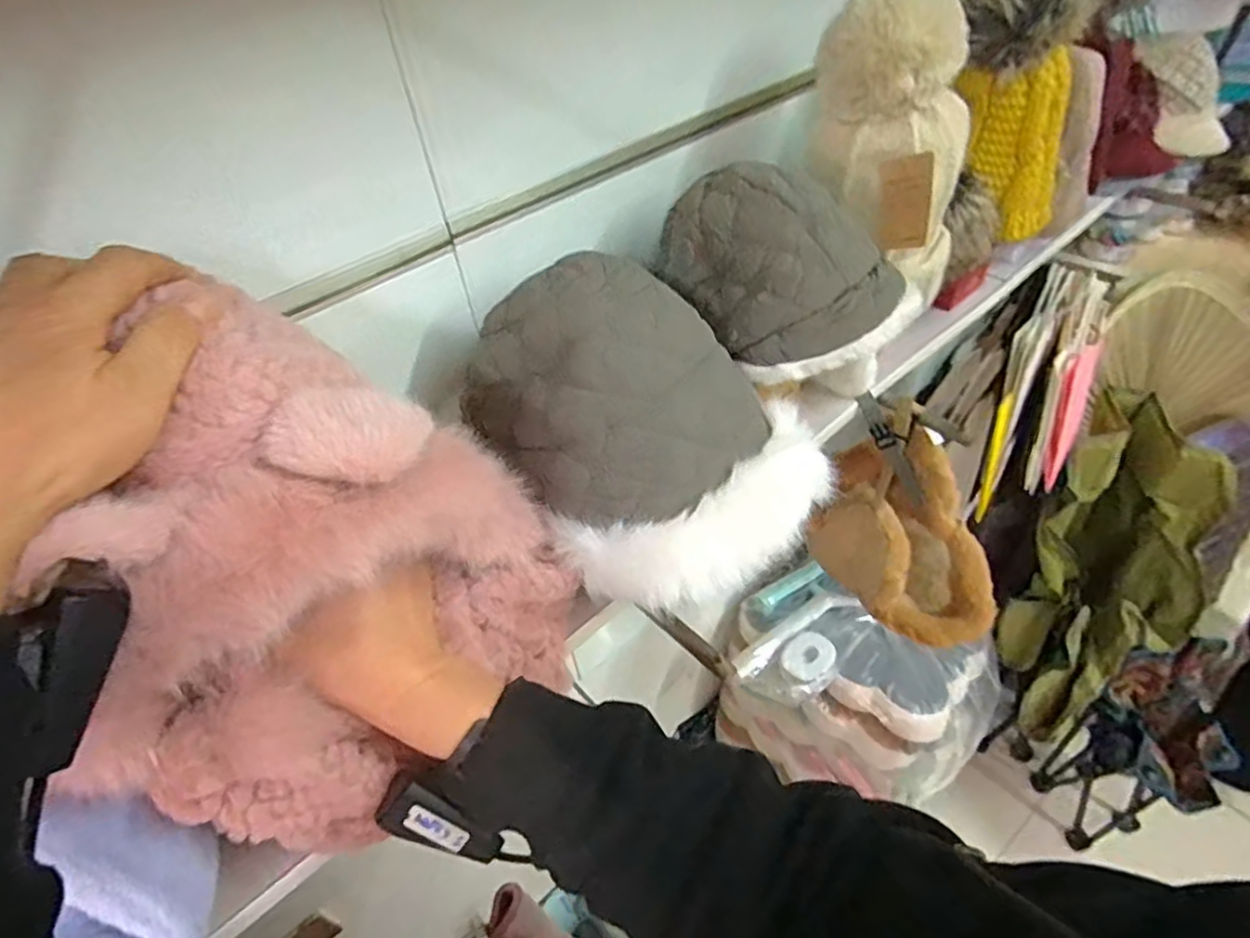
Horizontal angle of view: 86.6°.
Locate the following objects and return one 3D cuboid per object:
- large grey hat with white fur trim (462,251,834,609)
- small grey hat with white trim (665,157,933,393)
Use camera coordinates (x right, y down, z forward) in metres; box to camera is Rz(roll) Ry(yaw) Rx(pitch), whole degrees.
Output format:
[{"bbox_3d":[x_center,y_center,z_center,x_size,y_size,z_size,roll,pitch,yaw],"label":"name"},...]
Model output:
[{"bbox_3d":[0.021,-0.041,0.478,0.195,0.170,0.223,-32,49,-23],"label":"large grey hat with white fur trim"},{"bbox_3d":[0.121,-0.166,0.540,0.212,0.109,0.141,26,53,30],"label":"small grey hat with white trim"}]

